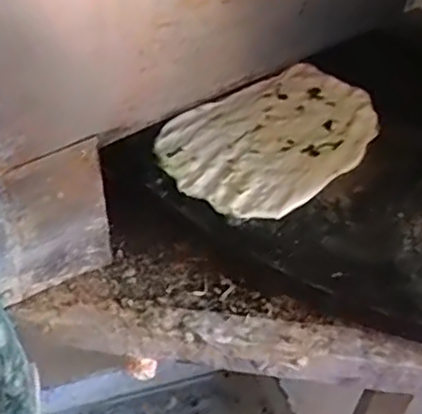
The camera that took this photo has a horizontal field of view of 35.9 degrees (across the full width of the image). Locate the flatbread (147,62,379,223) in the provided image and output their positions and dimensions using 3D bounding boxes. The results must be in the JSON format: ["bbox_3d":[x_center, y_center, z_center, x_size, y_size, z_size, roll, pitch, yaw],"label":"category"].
[{"bbox_3d":[0.072,-0.081,0.717,0.253,0.034,0.167,-29,51,-34],"label":"flatbread"}]

